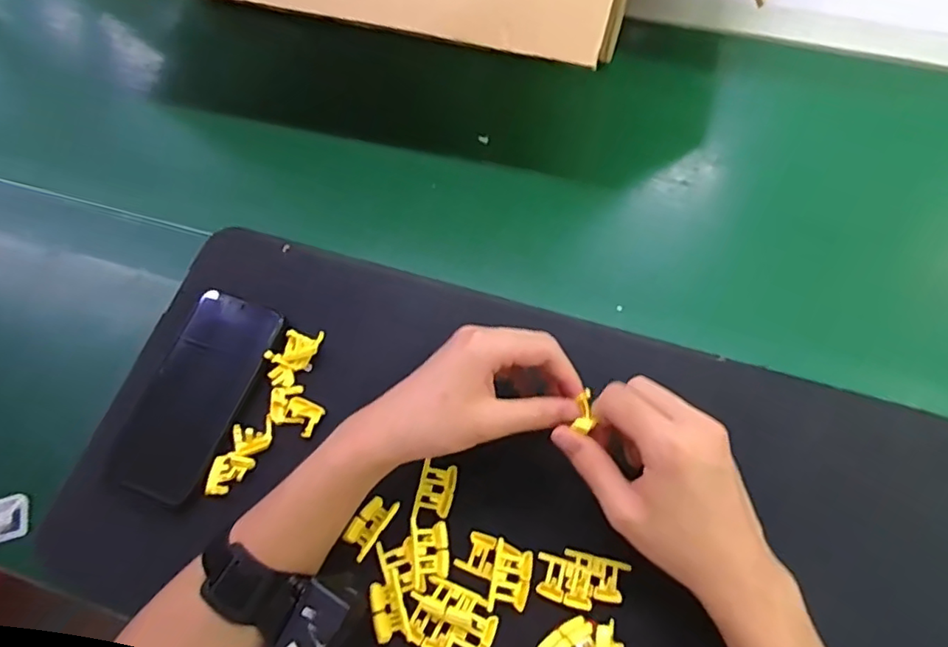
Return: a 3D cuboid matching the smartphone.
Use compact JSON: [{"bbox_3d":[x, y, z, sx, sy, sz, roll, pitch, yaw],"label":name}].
[{"bbox_3d":[-0.210,0.052,0.451,0.075,0.012,0.163,13,64,8],"label":"smartphone"}]

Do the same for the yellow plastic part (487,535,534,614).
[{"bbox_3d":[0.025,0.169,0.392,0.026,0.009,0.041,9,64,6],"label":"yellow plastic part"}]

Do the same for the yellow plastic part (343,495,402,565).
[{"bbox_3d":[-0.072,0.140,0.410,0.022,0.016,0.042,31,68,16],"label":"yellow plastic part"}]

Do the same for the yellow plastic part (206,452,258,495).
[{"bbox_3d":[-0.181,0.112,0.434,0.024,0.009,0.033,18,65,10],"label":"yellow plastic part"}]

